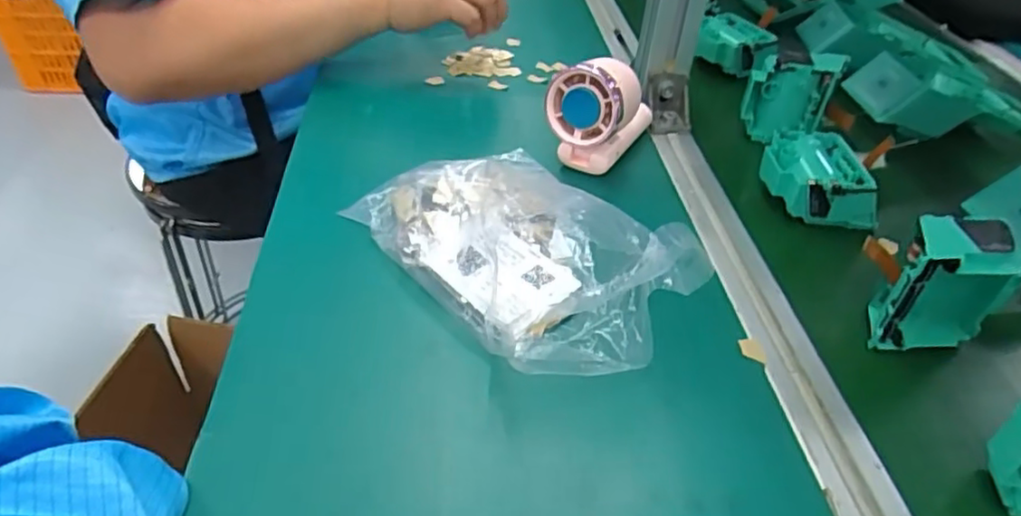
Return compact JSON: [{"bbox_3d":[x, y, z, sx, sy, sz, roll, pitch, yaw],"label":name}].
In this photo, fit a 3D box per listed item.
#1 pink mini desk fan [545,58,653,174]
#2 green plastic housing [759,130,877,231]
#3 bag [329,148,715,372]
[{"bbox_3d":[0.071,-0.117,0.510,0.056,0.086,0.102,20,43,19],"label":"pink mini desk fan"},{"bbox_3d":[0.232,-0.063,0.497,0.072,0.036,0.077,6,41,3],"label":"green plastic housing"},{"bbox_3d":[0.006,-0.015,0.410,0.124,0.055,0.217,-28,49,-31],"label":"bag"}]

